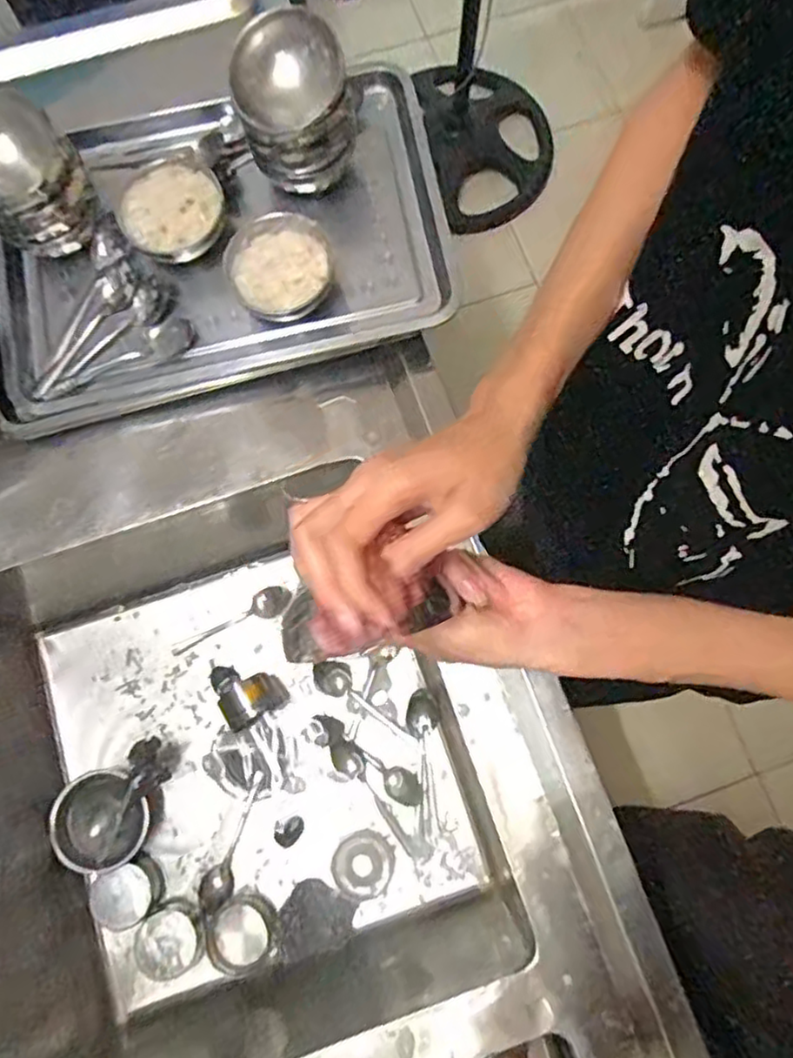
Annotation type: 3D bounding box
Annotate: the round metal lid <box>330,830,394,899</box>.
[{"bbox_3d":[-0.043,0.425,0.849,0.076,0.009,0.073,-26,77,-6],"label":"round metal lid"}]

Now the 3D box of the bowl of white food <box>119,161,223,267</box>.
[{"bbox_3d":[-0.227,-0.322,0.692,0.104,0.039,0.096,0,76,0],"label":"bowl of white food"}]

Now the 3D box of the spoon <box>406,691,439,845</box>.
[{"bbox_3d":[0.038,0.310,0.884,0.042,0.015,0.188,-3,76,-1],"label":"spoon"}]

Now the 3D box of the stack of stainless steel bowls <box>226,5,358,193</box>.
[{"bbox_3d":[-0.100,-0.411,0.671,0.109,0.119,0.113,-15,76,-4],"label":"stack of stainless steel bowls"}]

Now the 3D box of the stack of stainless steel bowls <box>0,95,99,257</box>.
[{"bbox_3d":[-0.363,-0.339,0.667,0.109,0.102,0.107,-38,79,-9],"label":"stack of stainless steel bowls"}]

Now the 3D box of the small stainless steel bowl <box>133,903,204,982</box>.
[{"bbox_3d":[-0.273,0.498,0.813,0.077,0.054,0.076,0,76,0],"label":"small stainless steel bowl"}]

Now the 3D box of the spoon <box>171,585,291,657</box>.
[{"bbox_3d":[-0.226,0.126,0.915,0.174,0.017,0.038,-26,77,-6],"label":"spoon"}]

